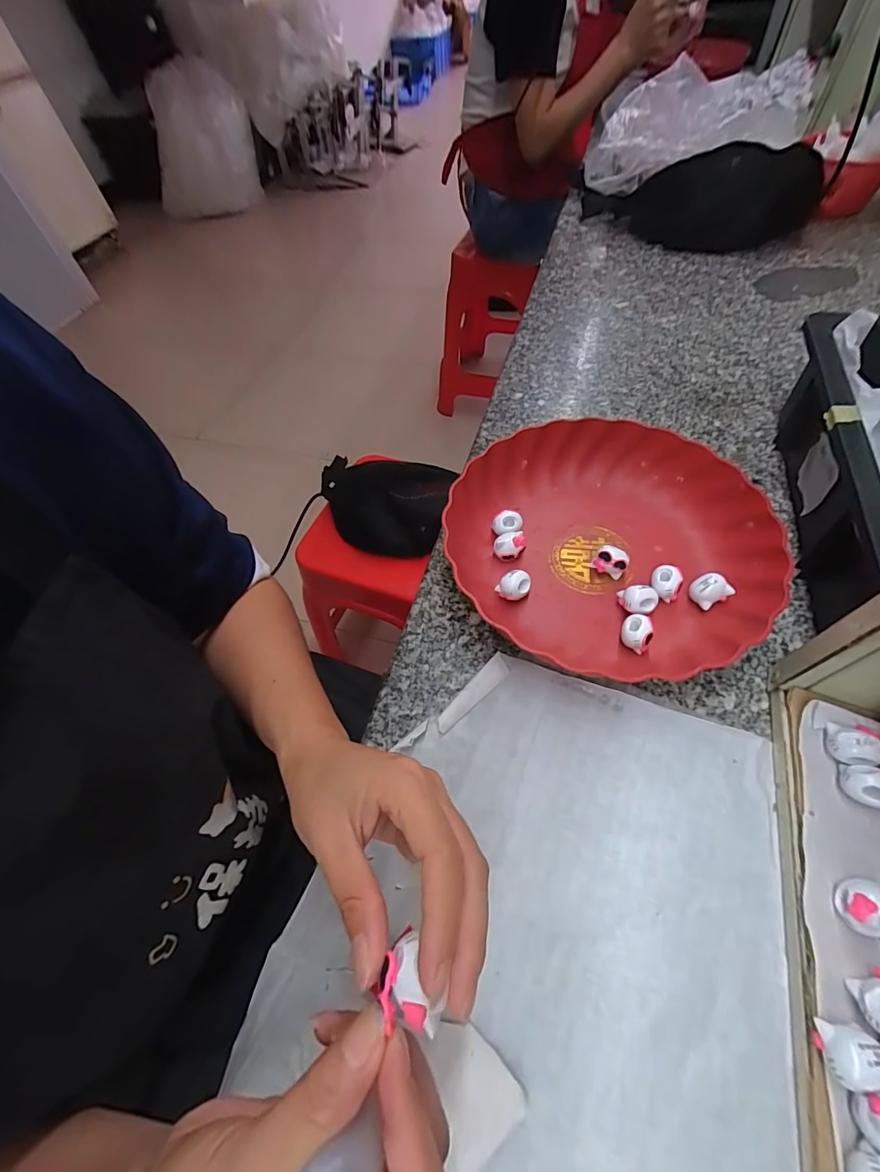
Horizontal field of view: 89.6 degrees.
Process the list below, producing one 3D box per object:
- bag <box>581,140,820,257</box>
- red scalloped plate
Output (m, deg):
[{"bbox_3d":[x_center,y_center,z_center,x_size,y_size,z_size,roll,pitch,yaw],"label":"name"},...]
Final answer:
[{"bbox_3d":[0.382,-0.571,0.647,0.317,0.101,0.120,9,58,10],"label":"bag"},{"bbox_3d":[0.135,-0.039,0.358,0.234,0.048,0.223,-2,57,3],"label":"red scalloped plate"}]

